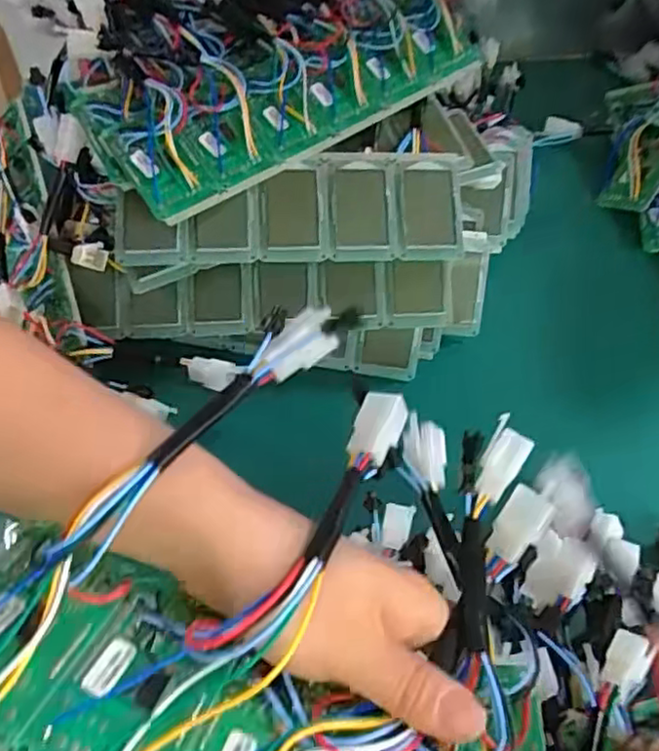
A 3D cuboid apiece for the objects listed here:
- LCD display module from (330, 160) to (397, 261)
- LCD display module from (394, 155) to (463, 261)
[{"bbox_3d":[0.024,-0.119,0.484,0.046,0.008,0.073,0,84,-1],"label":"LCD display module"},{"bbox_3d":[0.071,-0.123,0.491,0.050,0.012,0.079,2,79,-5],"label":"LCD display module"}]

